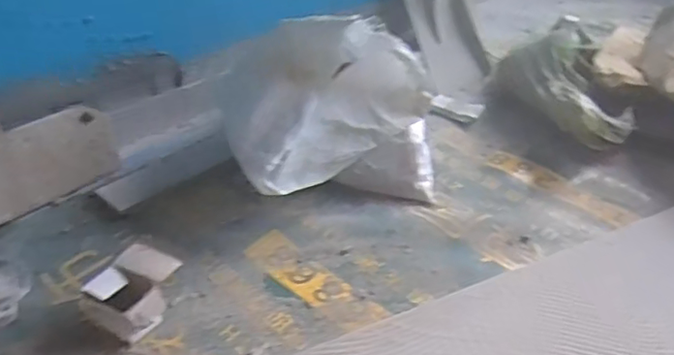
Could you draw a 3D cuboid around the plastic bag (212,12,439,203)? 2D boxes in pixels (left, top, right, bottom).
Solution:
[{"bbox_3d":[-0.001,-0.089,0.928,0.332,0.276,0.155,-12,40,-23],"label":"plastic bag"}]

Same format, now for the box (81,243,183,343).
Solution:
[{"bbox_3d":[-0.256,0.144,0.753,0.095,0.060,0.118,20,39,19],"label":"box"}]

